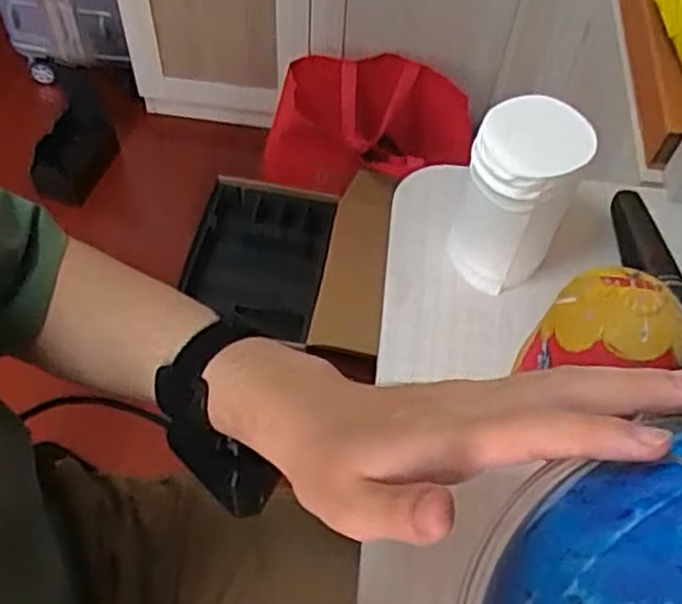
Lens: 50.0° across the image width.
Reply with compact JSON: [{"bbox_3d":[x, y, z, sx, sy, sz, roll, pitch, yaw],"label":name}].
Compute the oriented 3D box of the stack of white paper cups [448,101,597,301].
[{"bbox_3d":[0.122,-0.069,0.516,0.069,0.133,0.066,31,61,15],"label":"stack of white paper cups"}]

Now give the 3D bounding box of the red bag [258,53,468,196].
[{"bbox_3d":[0.048,-0.352,1.398,0.391,0.177,0.210,-8,58,-8],"label":"red bag"}]

